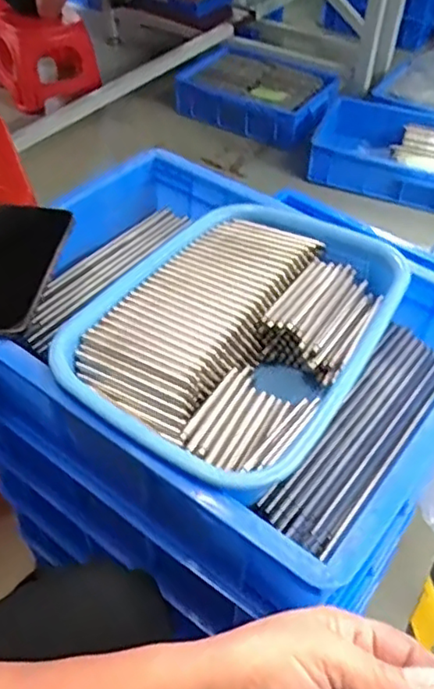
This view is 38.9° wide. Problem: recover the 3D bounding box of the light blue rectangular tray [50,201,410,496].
[{"bbox_3d":[0.020,-0.009,0.511,0.205,0.070,0.281,26,50,21],"label":"light blue rectangular tray"}]

